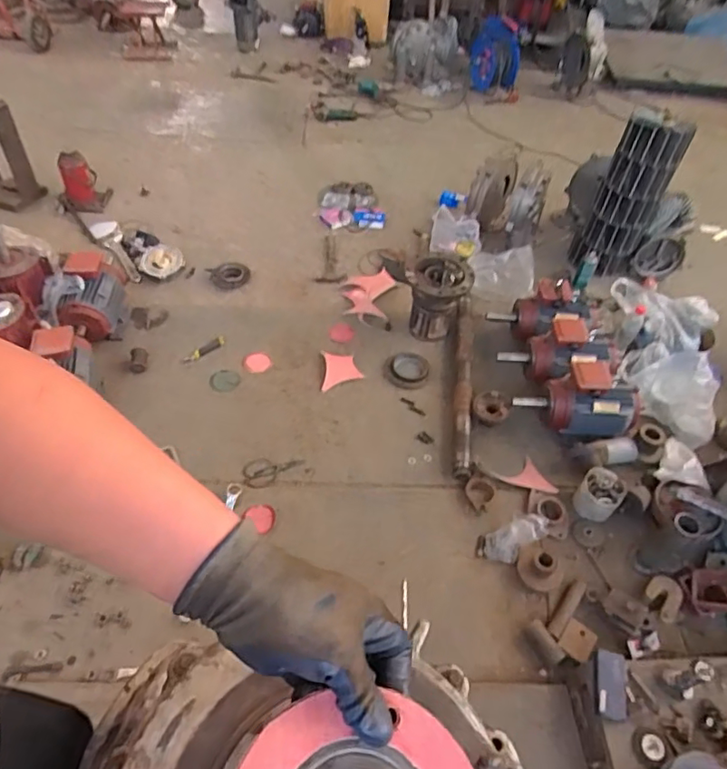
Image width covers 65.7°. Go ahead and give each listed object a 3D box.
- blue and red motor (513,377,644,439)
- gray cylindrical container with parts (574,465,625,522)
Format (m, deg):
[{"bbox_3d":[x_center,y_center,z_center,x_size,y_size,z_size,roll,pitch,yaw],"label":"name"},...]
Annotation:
[{"bbox_3d":[0.679,0.069,1.771,0.383,0.158,0.146,14,49,7],"label":"blue and red motor"},{"bbox_3d":[0.675,0.315,1.615,0.116,0.103,0.127,2,49,-2],"label":"gray cylindrical container with parts"}]

